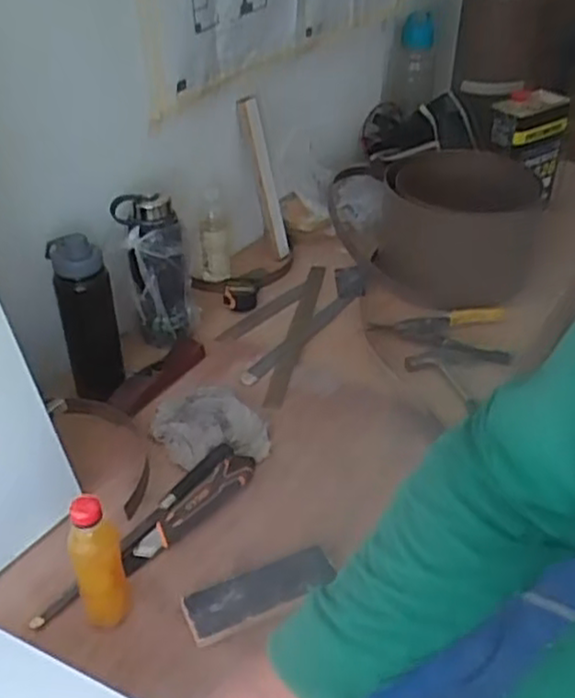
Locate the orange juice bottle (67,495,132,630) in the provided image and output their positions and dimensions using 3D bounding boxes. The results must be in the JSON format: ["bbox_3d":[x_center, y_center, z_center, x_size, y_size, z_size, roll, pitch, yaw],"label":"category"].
[{"bbox_3d":[-0.201,0.231,0.778,0.052,0.182,0.049,-12,39,-16],"label":"orange juice bottle"}]

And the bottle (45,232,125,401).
[{"bbox_3d":[-0.302,-0.054,1.095,0.083,0.241,0.079,-7,38,-9],"label":"bottle"}]

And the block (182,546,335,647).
[{"bbox_3d":[-0.029,0.279,0.836,0.172,0.018,0.059,-15,40,-19],"label":"block"}]

